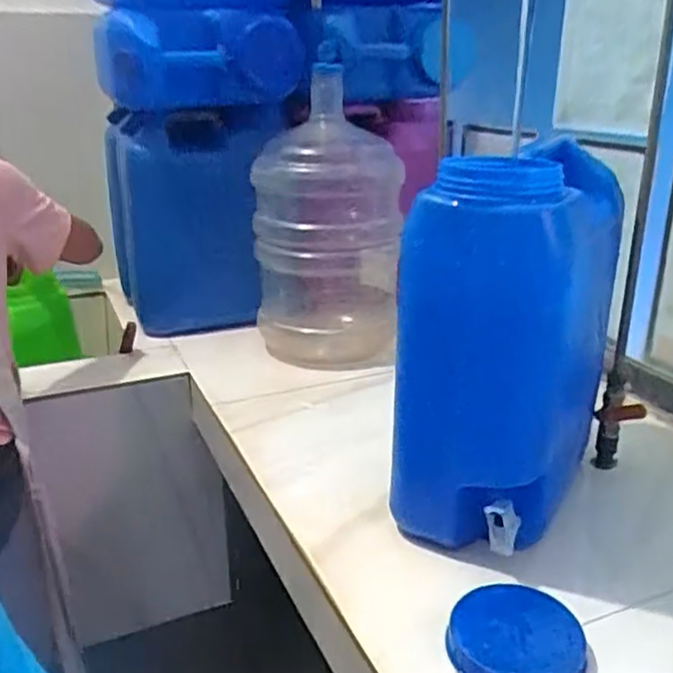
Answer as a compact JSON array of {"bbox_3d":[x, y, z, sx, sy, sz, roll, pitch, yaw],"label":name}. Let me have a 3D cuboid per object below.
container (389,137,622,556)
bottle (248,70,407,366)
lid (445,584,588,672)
[{"bbox_3d":[0.184,0.006,0.777,0.203,0.397,0.253,8,22,20],"label":"container"},{"bbox_3d":[-0.023,-0.196,1.294,0.247,0.443,0.279,-2,21,-6],"label":"bottle"},{"bbox_3d":[0.162,0.273,0.642,0.117,0.026,0.112,4,21,10],"label":"lid"}]

